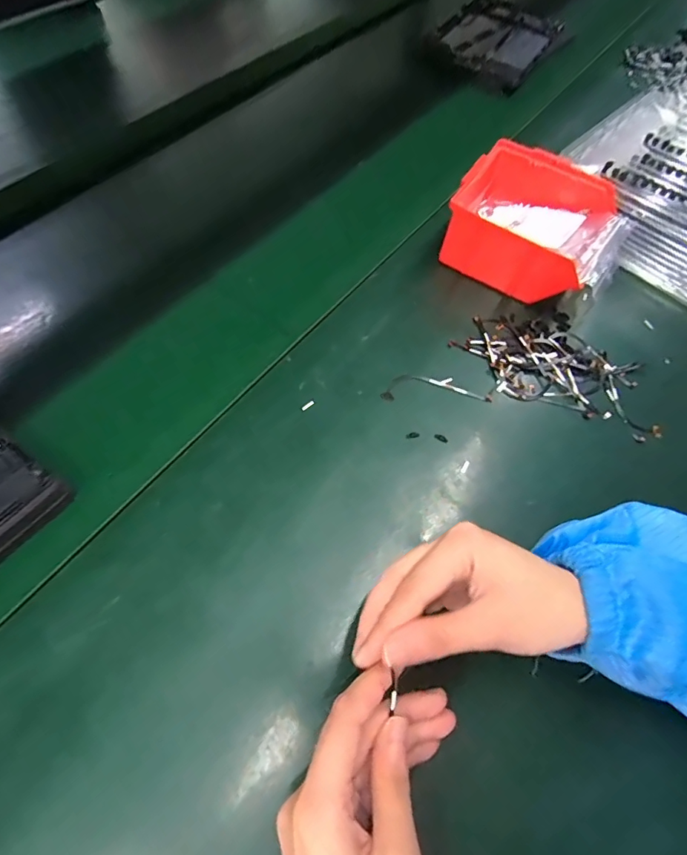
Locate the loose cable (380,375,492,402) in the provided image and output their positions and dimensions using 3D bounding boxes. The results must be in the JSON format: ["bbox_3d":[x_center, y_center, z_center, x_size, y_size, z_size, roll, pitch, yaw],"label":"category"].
[{"bbox_3d":[0.078,-0.034,0.406,0.093,0.005,0.026,0,60,-4],"label":"loose cable"}]

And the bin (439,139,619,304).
[{"bbox_3d":[0.176,-0.198,0.460,0.135,0.062,0.125,30,62,11],"label":"bin"}]

